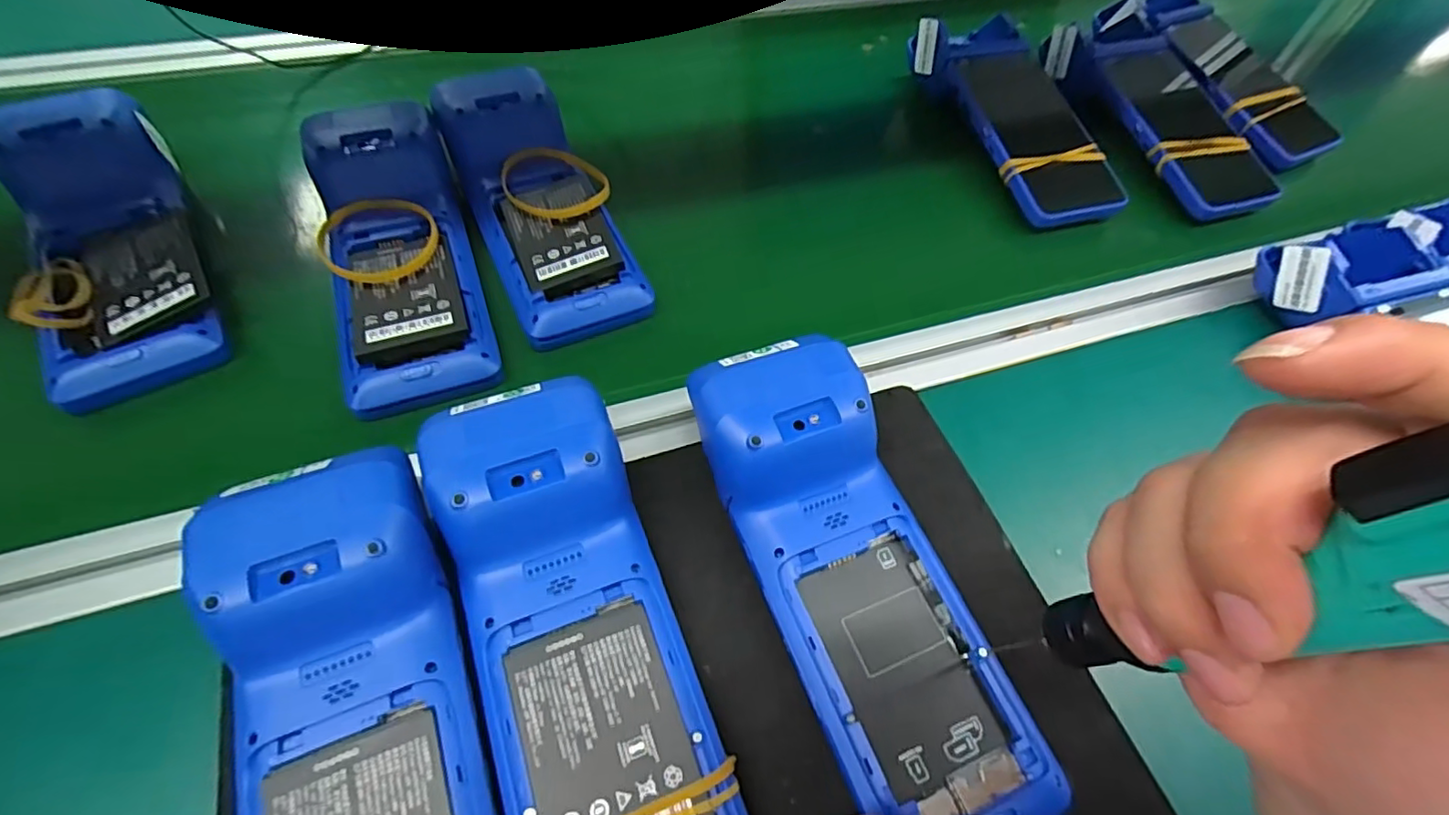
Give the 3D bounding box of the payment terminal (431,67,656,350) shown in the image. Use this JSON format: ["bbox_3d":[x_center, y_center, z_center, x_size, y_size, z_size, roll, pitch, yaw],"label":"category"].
[{"bbox_3d":[-0.124,-0.143,0.409,0.087,0.050,0.224,-21,61,-17],"label":"payment terminal"}]

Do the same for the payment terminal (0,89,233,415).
[{"bbox_3d":[-0.366,-0.104,0.363,0.091,0.049,0.227,-27,63,-20],"label":"payment terminal"}]

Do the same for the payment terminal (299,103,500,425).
[{"bbox_3d":[-0.198,-0.101,0.371,0.084,0.046,0.218,-17,60,-15],"label":"payment terminal"}]

